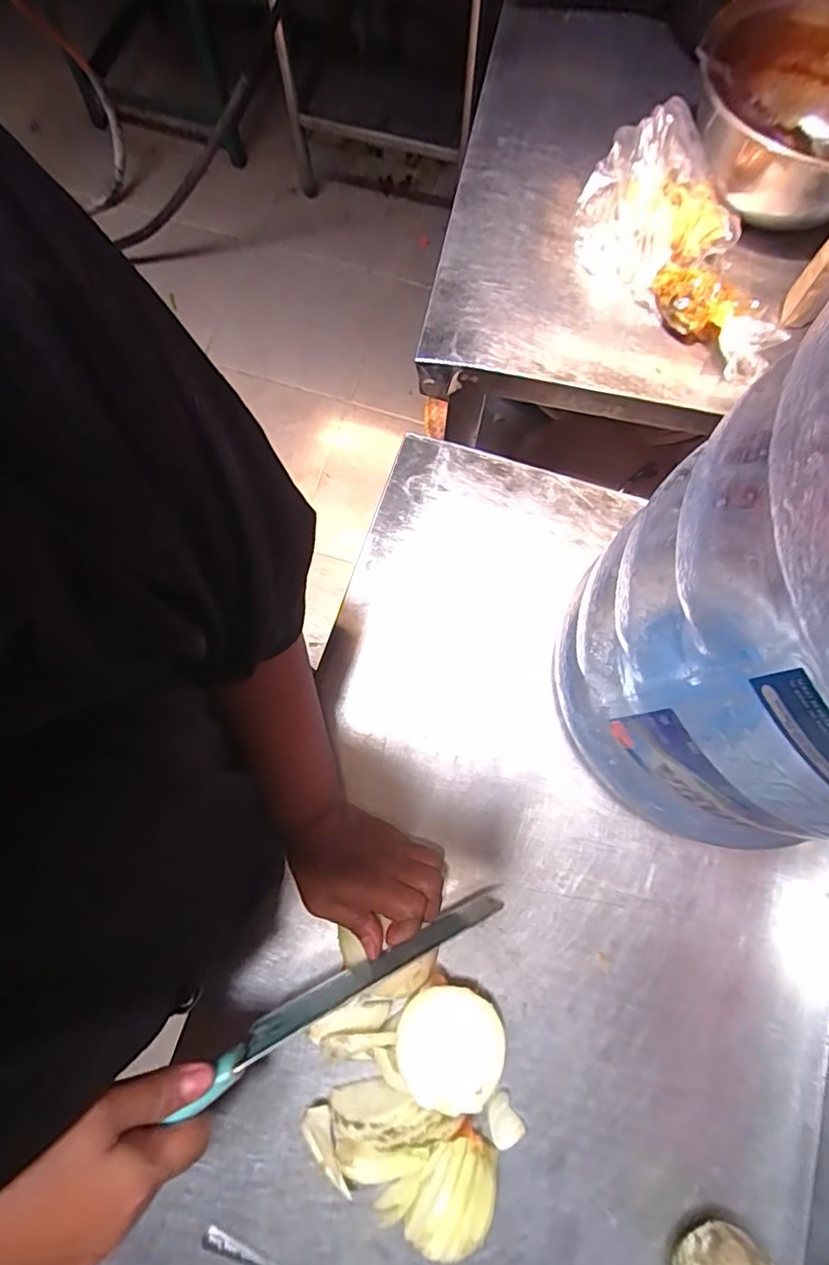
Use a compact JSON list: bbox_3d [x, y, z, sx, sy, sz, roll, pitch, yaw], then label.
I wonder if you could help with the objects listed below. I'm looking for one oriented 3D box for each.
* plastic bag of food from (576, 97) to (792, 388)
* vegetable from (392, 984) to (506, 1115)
[{"bbox_3d":[0.268,-0.397,0.560,0.121,0.100,0.262,-40,80,-10],"label":"plastic bag of food"},{"bbox_3d":[0.026,0.294,0.404,0.074,0.050,0.068,0,76,-1],"label":"vegetable"}]

